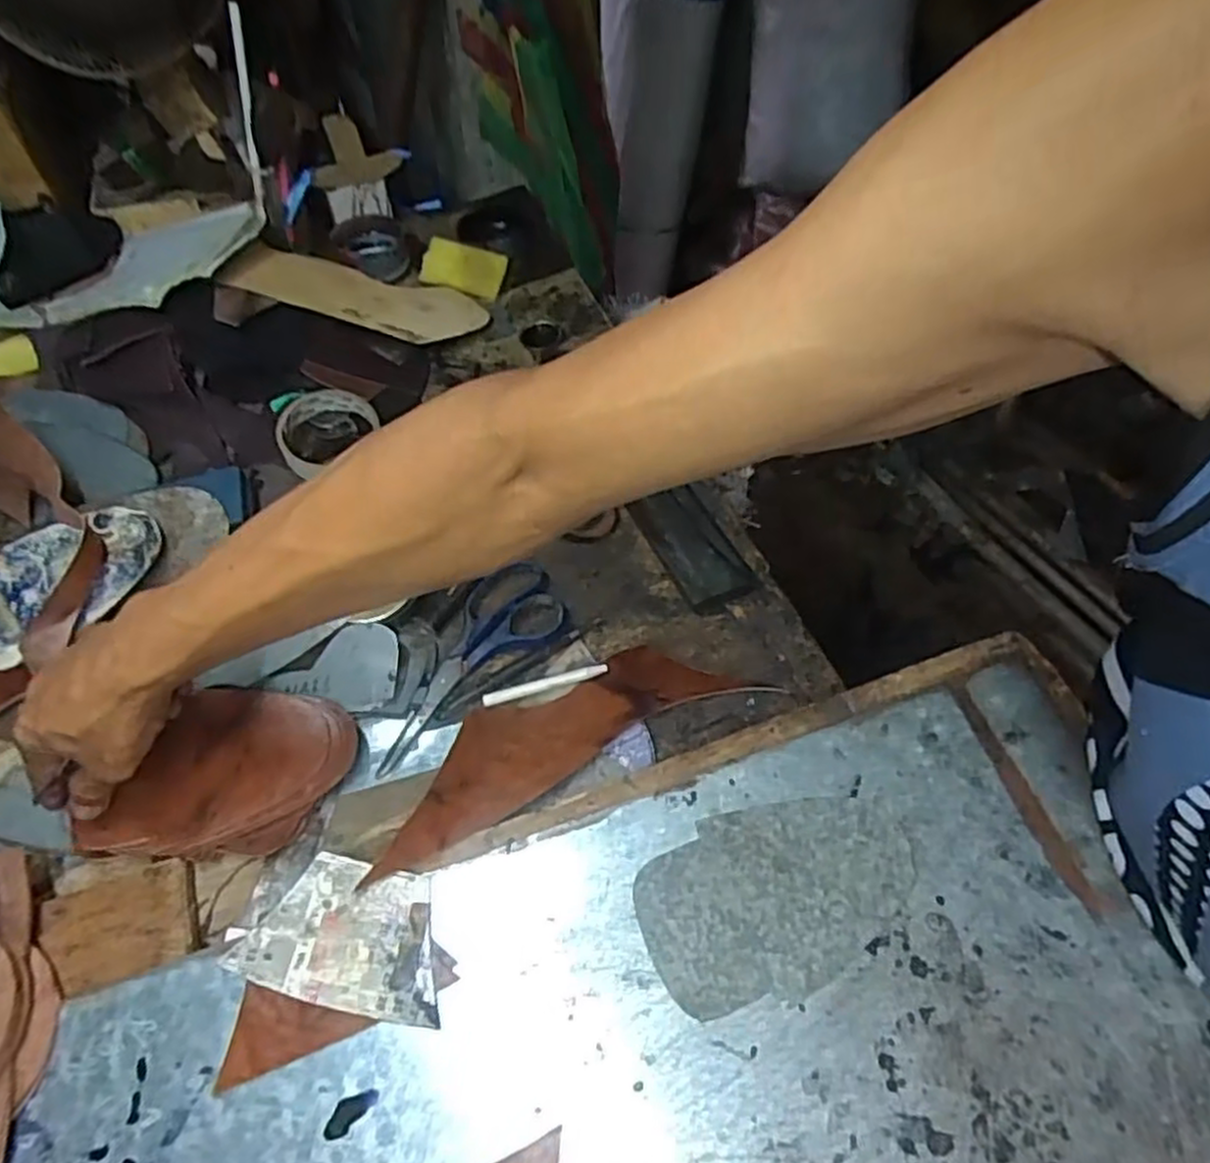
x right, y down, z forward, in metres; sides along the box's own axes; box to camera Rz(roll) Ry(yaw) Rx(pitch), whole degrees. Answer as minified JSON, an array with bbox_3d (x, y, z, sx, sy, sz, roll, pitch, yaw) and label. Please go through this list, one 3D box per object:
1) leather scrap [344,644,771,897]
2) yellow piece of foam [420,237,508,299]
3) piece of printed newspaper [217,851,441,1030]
[{"bbox_3d":[-0.030,0.099,0.493,0.253,0.016,0.082,-22,57,-13],"label":"leather scrap"},{"bbox_3d":[-0.149,-0.333,0.801,0.083,0.014,0.048,14,92,-10],"label":"yellow piece of foam"},{"bbox_3d":[-0.142,0.195,0.421,0.114,0.004,0.072,10,61,7],"label":"piece of printed newspaper"}]

